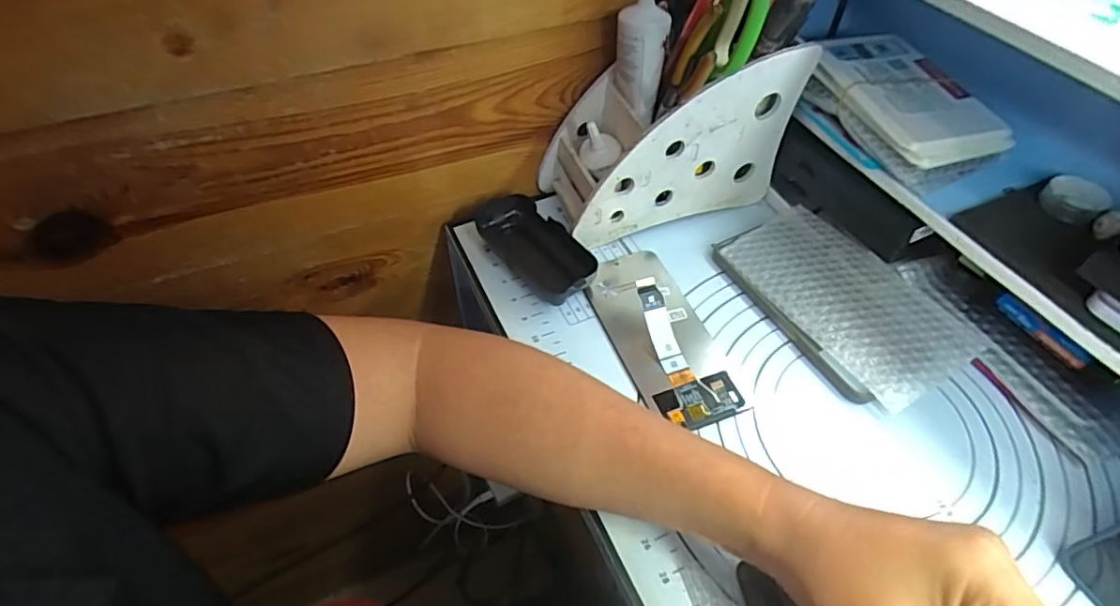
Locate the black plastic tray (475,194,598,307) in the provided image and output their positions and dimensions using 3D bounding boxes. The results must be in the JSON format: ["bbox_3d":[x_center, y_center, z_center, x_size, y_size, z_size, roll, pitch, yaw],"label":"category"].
[{"bbox_3d":[-0.020,-0.045,0.468,0.050,0.027,0.118,-31,58,-23],"label":"black plastic tray"}]

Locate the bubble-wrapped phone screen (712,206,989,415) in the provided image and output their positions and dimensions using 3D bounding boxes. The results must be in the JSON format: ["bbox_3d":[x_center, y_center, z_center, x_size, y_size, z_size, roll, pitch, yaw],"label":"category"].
[{"bbox_3d":[0.209,-0.003,0.441,0.097,0.027,0.174,-24,55,-19],"label":"bubble-wrapped phone screen"}]

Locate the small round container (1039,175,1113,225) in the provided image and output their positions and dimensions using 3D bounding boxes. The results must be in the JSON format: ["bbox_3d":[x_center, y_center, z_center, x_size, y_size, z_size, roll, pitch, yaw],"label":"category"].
[{"bbox_3d":[0.334,-0.067,0.380,0.034,0.017,0.034,1,51,-1],"label":"small round container"}]

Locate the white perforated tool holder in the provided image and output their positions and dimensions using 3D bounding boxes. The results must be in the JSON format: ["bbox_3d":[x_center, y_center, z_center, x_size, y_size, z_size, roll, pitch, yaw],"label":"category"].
[{"bbox_3d":[0.084,-0.136,0.470,0.184,0.131,0.081,-14,53,-12],"label":"white perforated tool holder"}]

